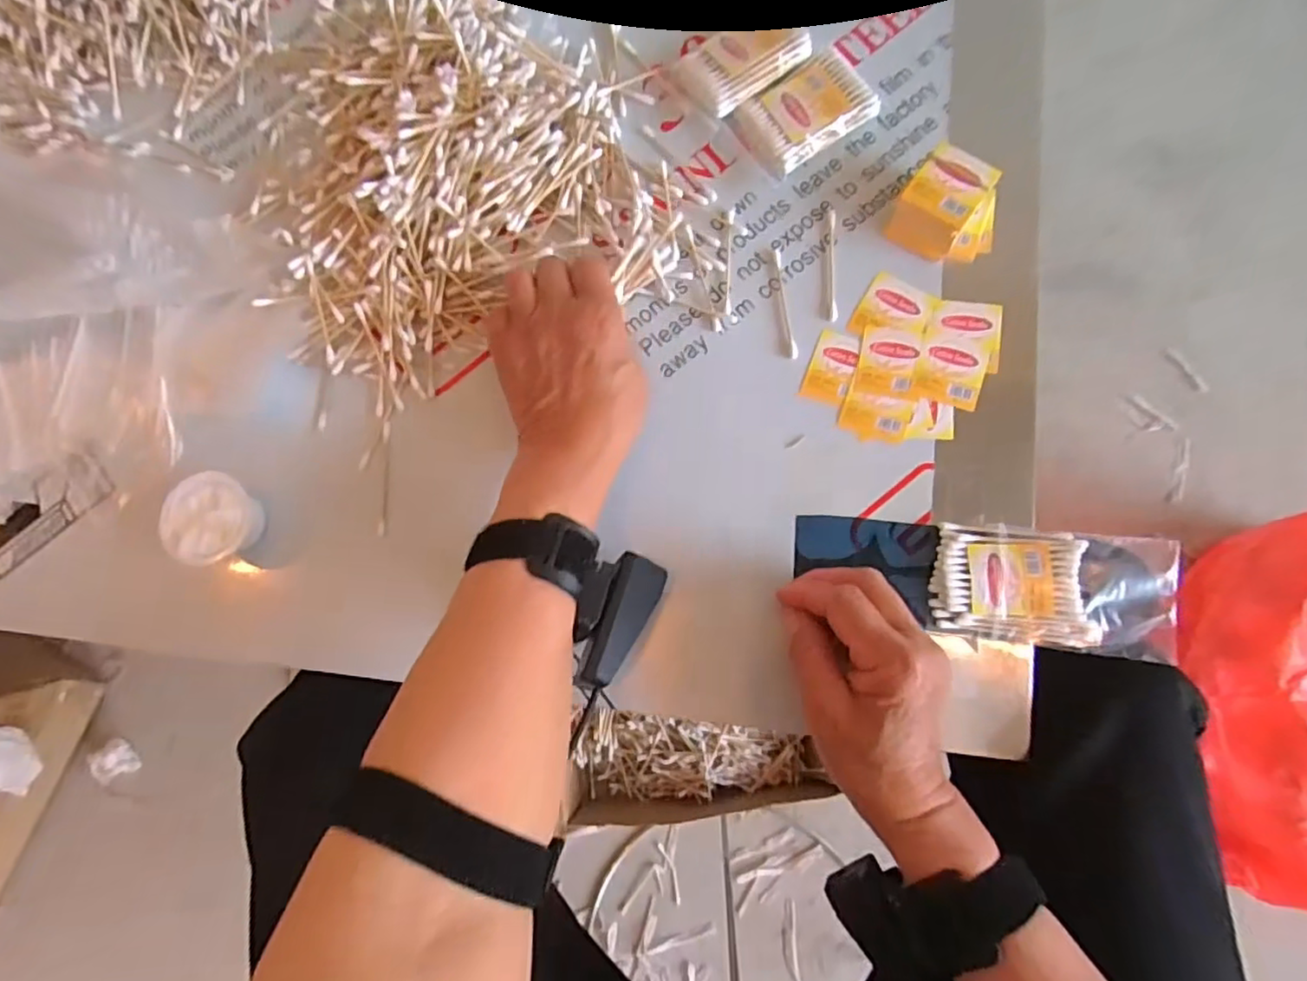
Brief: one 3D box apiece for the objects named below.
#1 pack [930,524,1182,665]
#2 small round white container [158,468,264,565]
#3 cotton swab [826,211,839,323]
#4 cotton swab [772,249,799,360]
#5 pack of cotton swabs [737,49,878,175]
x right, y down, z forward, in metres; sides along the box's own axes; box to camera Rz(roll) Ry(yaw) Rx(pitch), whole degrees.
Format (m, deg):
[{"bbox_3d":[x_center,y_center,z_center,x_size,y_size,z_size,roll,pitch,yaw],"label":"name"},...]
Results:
[{"bbox_3d":[0.224,0.054,0.352,0.126,0.011,0.063,6,82,5],"label":"pack"},{"bbox_3d":[-0.265,0.017,0.382,0.043,0.031,0.049,-38,80,-2],"label":"small round white container"},{"bbox_3d":[0.111,-0.141,0.393,0.007,0.004,0.073,2,81,5],"label":"cotton swab"},{"bbox_3d":[0.082,-0.117,0.392,0.006,0.004,0.072,-8,81,3],"label":"cotton swab"},{"bbox_3d":[0.098,-0.241,0.404,0.077,0.020,0.052,-32,80,-1],"label":"pack of cotton swabs"}]

